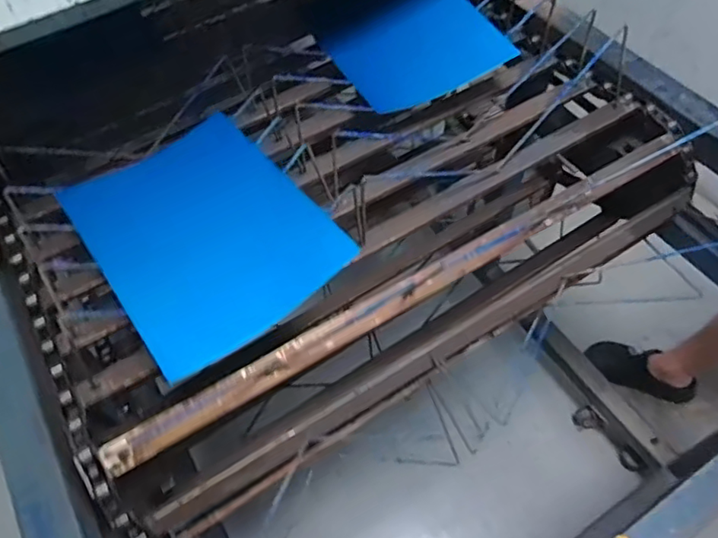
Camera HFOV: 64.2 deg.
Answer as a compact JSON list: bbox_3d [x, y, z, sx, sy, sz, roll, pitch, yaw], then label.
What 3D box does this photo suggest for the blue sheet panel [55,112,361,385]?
[{"bbox_3d":[-0.169,-0.046,0.609,0.211,0.025,0.283,-35,62,-16],"label":"blue sheet panel"}]

